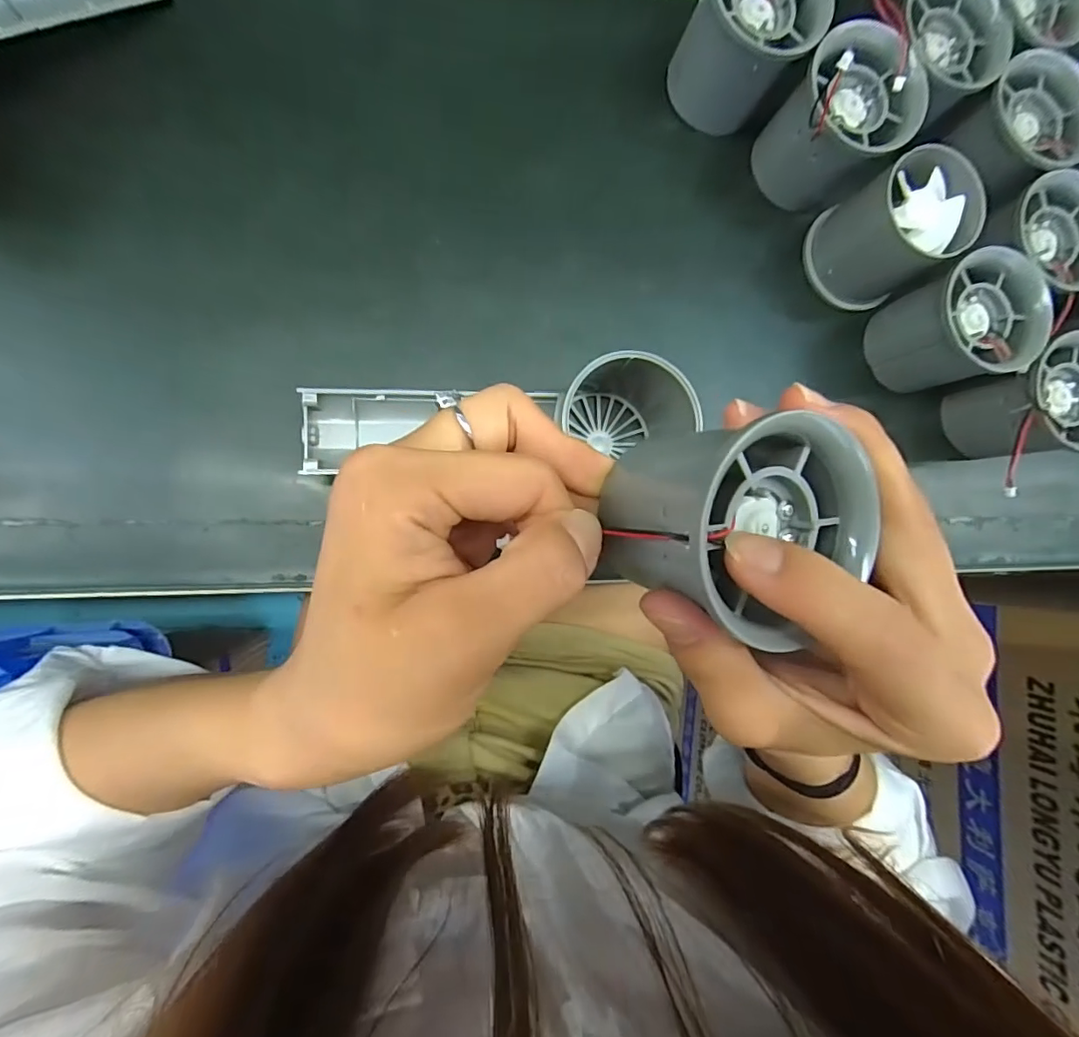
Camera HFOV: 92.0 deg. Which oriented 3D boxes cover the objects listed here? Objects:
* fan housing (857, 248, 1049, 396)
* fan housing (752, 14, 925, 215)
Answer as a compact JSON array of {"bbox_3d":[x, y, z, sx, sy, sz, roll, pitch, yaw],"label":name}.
[{"bbox_3d":[0.198,-0.091,0.258,0.062,0.053,0.054,-10,90,-9],"label":"fan housing"},{"bbox_3d":[0.138,-0.184,0.248,0.051,0.057,0.048,0,88,-9],"label":"fan housing"}]

